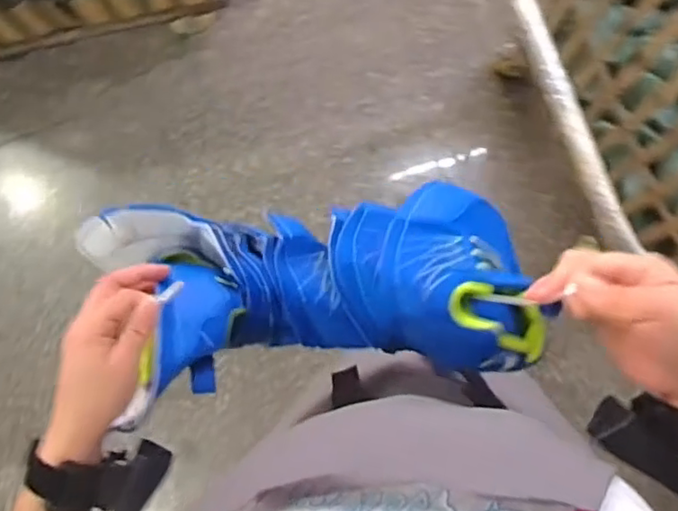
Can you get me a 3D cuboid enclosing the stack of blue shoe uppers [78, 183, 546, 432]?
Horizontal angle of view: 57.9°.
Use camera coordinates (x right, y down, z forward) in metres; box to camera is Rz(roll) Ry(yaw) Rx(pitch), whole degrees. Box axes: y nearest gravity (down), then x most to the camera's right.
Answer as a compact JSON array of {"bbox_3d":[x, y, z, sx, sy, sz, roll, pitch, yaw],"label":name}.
[{"bbox_3d":[-0.034,0.025,0.524,0.358,0.160,0.151,-4,83,1],"label":"stack of blue shoe uppers"}]

